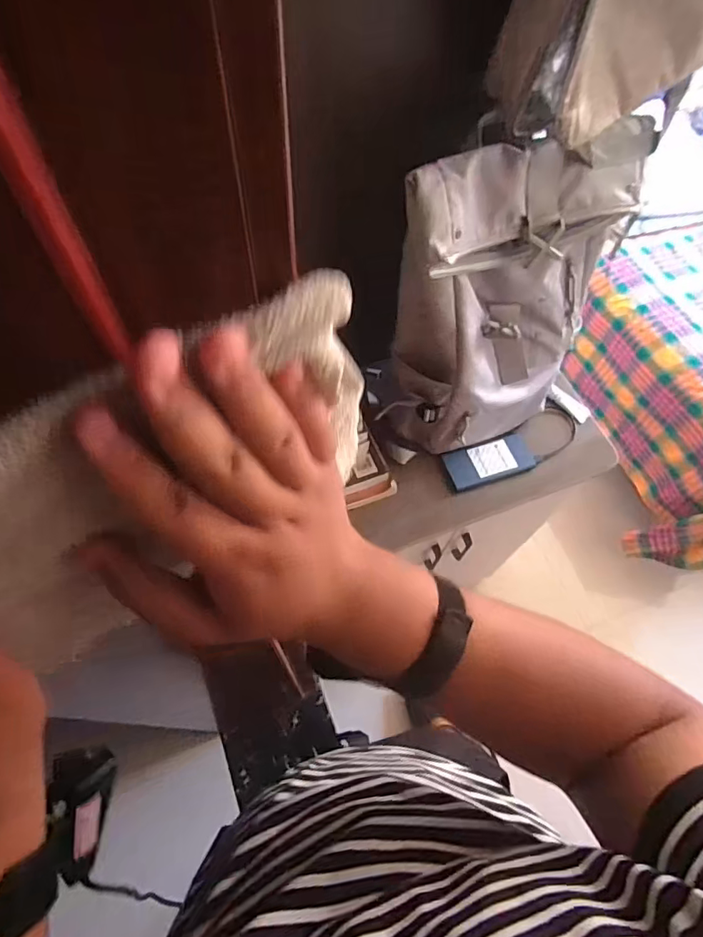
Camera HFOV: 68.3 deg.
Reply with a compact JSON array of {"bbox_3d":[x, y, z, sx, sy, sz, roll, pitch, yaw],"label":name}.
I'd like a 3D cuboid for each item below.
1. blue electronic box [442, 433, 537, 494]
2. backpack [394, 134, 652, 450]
[{"bbox_3d":[0.237,-0.013,0.884,0.156,0.019,0.070,-18,65,-11],"label":"blue electronic box"},{"bbox_3d":[0.211,-0.206,0.721,0.303,0.415,0.147,-23,66,-14],"label":"backpack"}]

